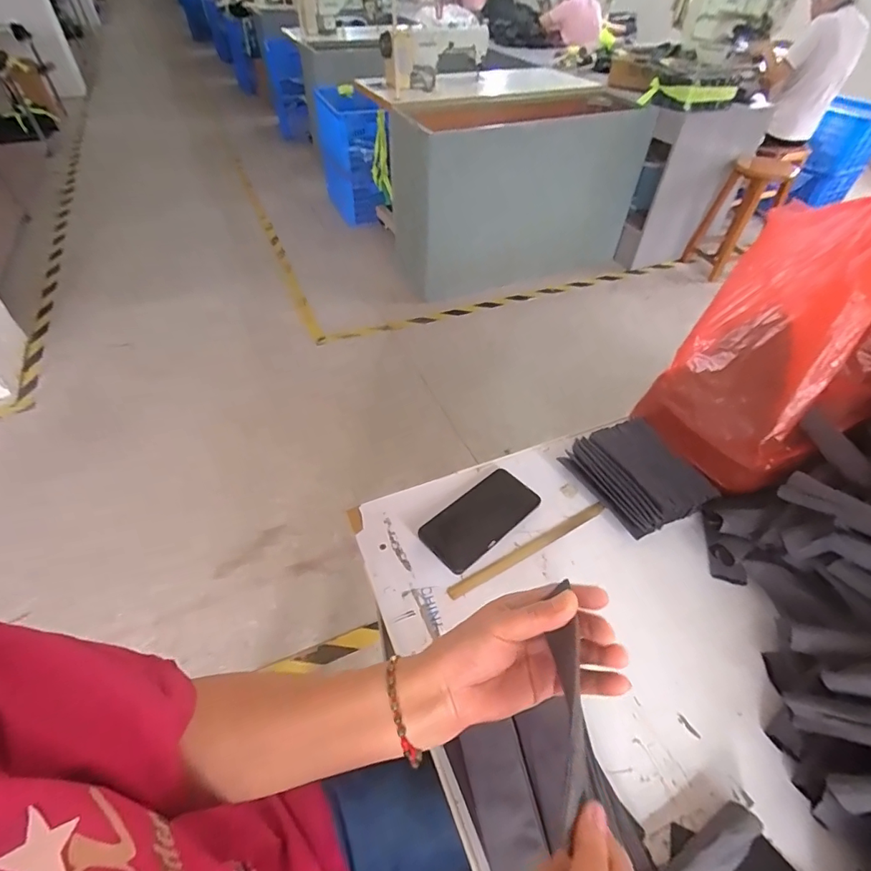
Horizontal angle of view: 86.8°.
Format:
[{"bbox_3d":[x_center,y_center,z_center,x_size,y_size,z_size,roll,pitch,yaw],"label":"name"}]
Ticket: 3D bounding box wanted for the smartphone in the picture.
[{"bbox_3d":[0.061,0.107,0.607,0.161,0.008,0.078,-34,57,-28],"label":"smartphone"}]

